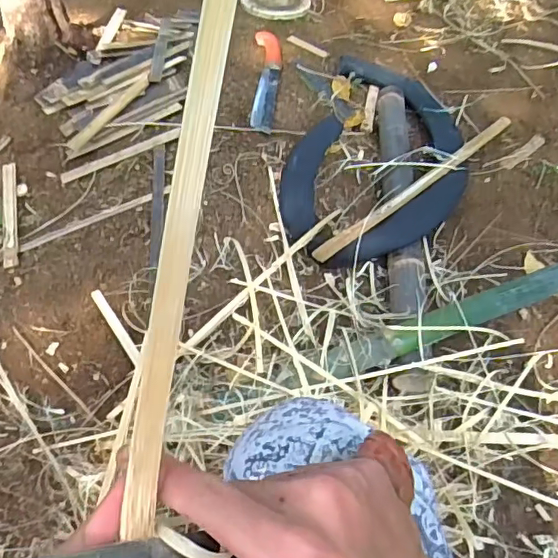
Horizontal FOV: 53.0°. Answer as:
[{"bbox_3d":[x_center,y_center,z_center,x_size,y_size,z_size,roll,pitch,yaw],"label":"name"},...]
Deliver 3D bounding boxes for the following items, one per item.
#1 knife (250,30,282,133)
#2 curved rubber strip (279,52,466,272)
[{"bbox_3d":[-0.028,-0.476,1.335,0.065,0.027,0.385,0,53,1],"label":"knife"},{"bbox_3d":[0.203,-0.254,1.151,0.361,0.076,0.642,20,55,14],"label":"curved rubber strip"}]

